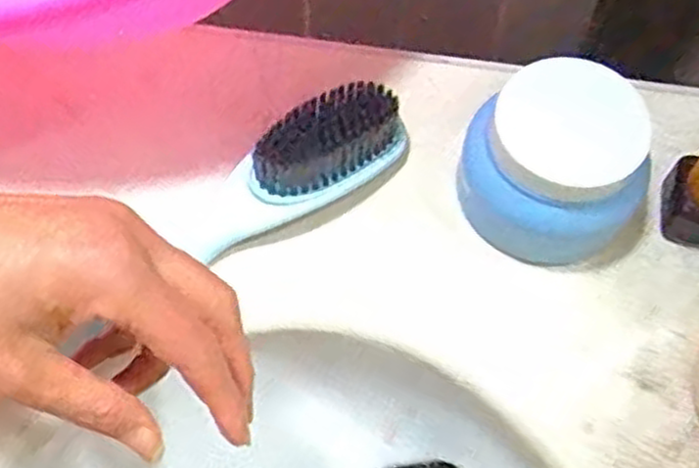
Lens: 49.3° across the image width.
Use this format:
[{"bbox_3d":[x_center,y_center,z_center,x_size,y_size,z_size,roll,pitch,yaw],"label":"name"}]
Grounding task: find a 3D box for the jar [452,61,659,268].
[{"bbox_3d":[0.095,-0.034,0.357,0.084,0.073,0.072,16,65,8],"label":"jar"}]

